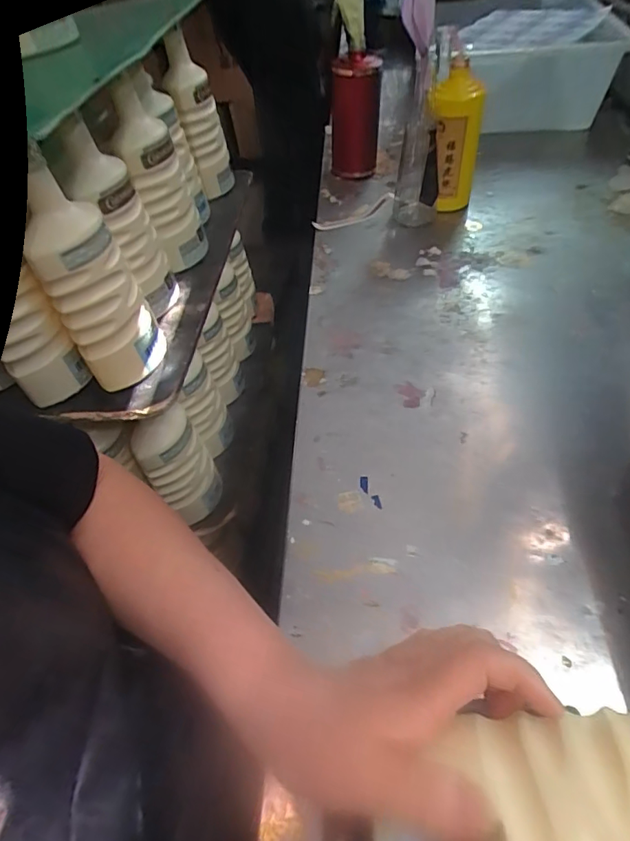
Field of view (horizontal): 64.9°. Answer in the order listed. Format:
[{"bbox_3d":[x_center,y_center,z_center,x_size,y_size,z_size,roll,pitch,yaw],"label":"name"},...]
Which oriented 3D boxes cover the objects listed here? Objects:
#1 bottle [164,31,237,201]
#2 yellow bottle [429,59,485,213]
[{"bbox_3d":[-0.168,-0.432,0.723,0.062,0.210,0.059,-12,49,0],"label":"bottle"},{"bbox_3d":[0.199,-0.392,0.713,0.074,0.192,0.063,6,50,11],"label":"yellow bottle"}]

